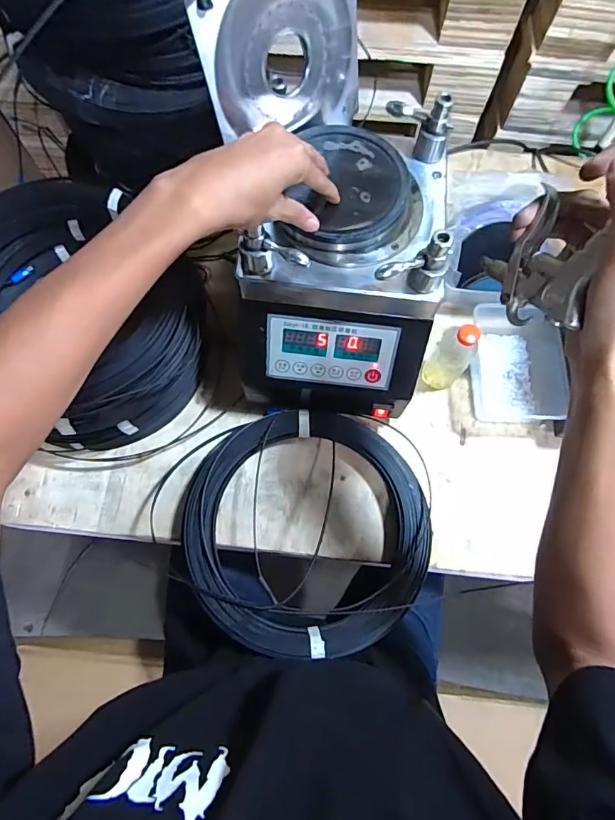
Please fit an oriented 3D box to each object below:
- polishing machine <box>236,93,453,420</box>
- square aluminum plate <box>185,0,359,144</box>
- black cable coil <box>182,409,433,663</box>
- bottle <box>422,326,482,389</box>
[{"bbox_3d":[0.035,-0.158,0.546,0.221,0.251,0.261,2,72,0],"label":"polishing machine"},{"bbox_3d":[-0.021,-0.341,0.429,0.172,0.155,0.010,-33,62,-13],"label":"square aluminum plate"},{"bbox_3d":[0.002,0.149,0.582,0.305,0.059,0.303,0,72,0],"label":"black cable coil"},{"bbox_3d":[0.199,-0.073,0.616,0.049,0.134,0.042,30,75,9],"label":"bottle"}]

